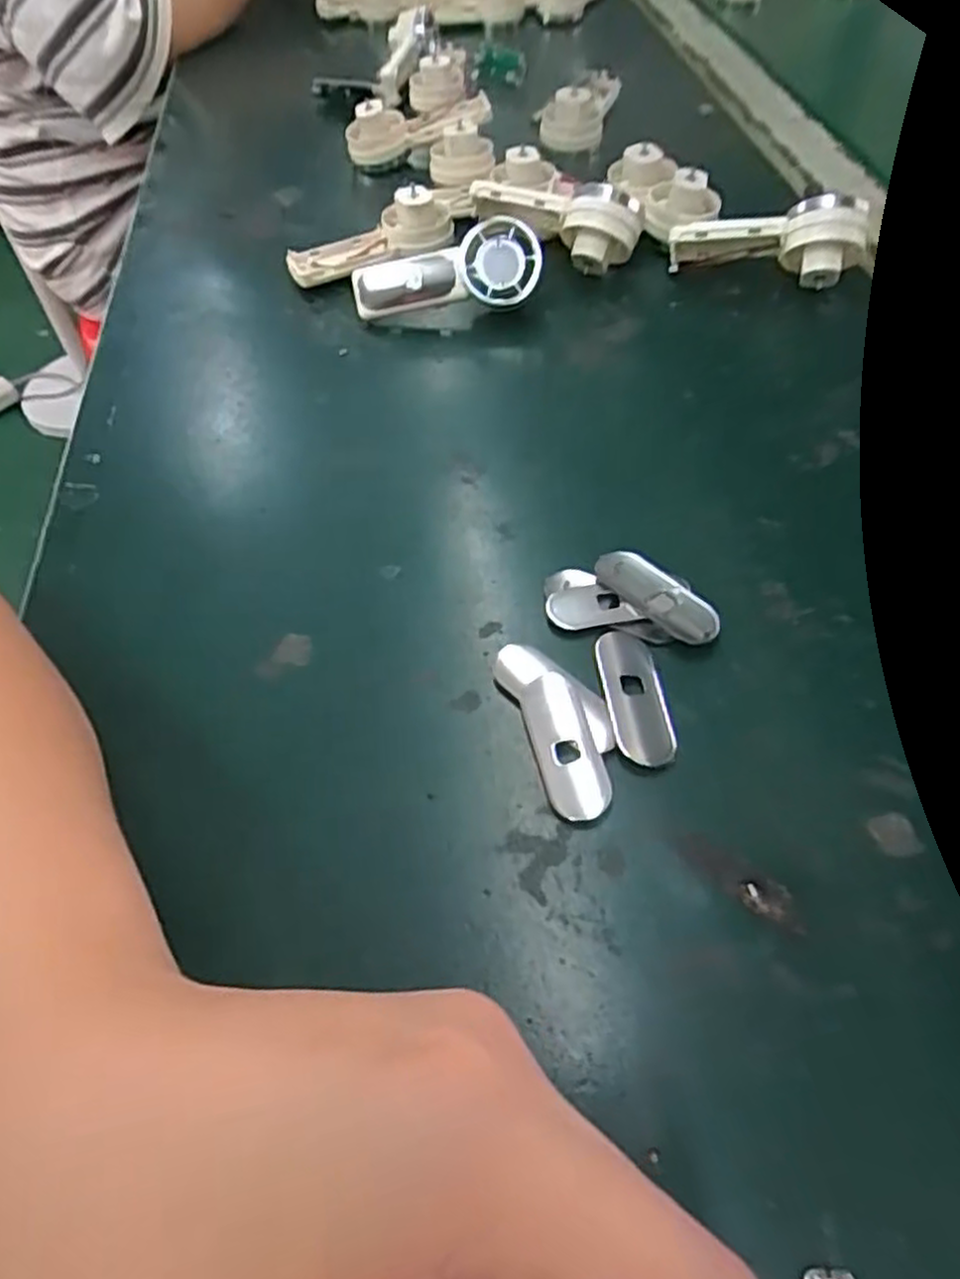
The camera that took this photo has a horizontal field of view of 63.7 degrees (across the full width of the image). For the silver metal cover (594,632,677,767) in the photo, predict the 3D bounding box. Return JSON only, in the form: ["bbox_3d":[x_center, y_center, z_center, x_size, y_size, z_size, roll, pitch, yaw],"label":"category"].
[{"bbox_3d":[0.050,0.017,0.251,0.019,0.004,0.050,-8,52,-1],"label":"silver metal cover"}]

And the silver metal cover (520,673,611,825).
[{"bbox_3d":[0.027,0.033,0.244,0.019,0.006,0.050,-14,53,-6],"label":"silver metal cover"}]

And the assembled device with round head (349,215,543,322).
[{"bbox_3d":[-0.016,-0.184,0.394,0.096,0.034,0.025,-6,51,16],"label":"assembled device with round head"}]

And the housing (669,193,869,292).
[{"bbox_3d":[0.145,-0.199,0.392,0.091,0.042,0.026,6,53,9],"label":"housing"}]

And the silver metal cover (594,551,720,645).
[{"bbox_3d":[0.063,-0.016,0.275,0.017,0.006,0.049,-38,59,-22],"label":"silver metal cover"}]

